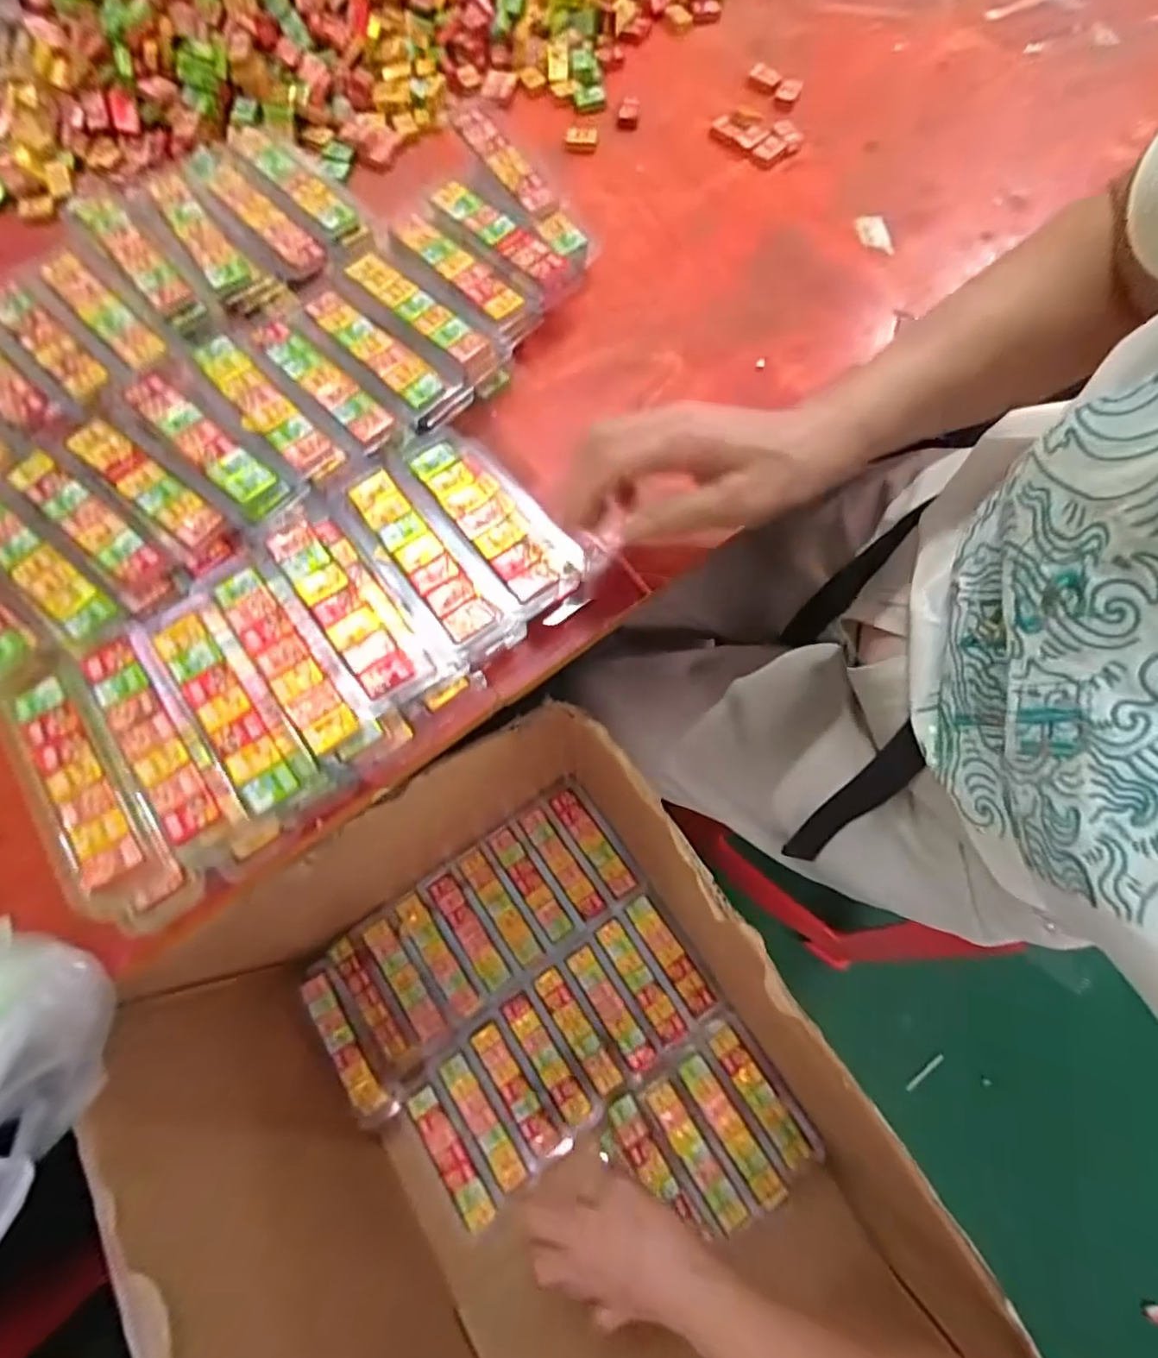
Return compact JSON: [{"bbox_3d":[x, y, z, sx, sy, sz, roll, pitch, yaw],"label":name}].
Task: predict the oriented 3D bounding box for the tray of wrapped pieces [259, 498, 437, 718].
[{"bbox_3d":[-0.135,-0.045,0.350,0.050,0.023,0.135,-35,78,-11],"label":"tray of wrapped pieces"}]

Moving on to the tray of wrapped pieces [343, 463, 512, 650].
[{"bbox_3d":[-0.093,-0.071,0.362,0.037,0.024,0.127,-35,78,-11],"label":"tray of wrapped pieces"}]

